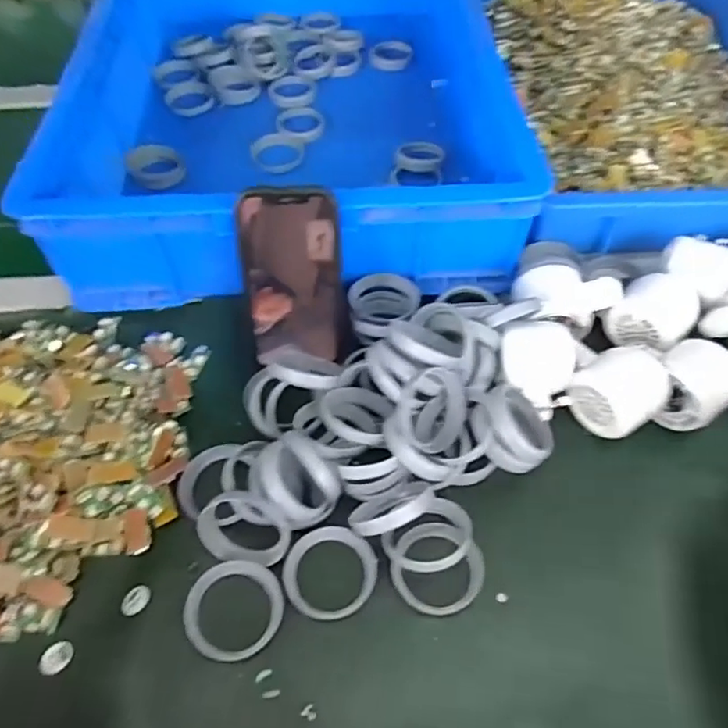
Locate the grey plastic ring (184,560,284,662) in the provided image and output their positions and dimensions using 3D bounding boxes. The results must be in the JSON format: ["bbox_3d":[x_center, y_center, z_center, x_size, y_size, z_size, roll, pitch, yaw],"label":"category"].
[{"bbox_3d":[-0.082,0.156,0.372,0.060,0.011,0.060,0,55,0],"label":"grey plastic ring"}]

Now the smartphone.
[{"bbox_3d":[-0.055,-0.067,0.454,0.075,0.139,0.014,0,31,-2],"label":"smartphone"}]

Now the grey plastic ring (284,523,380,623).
[{"bbox_3d":[-0.023,0.137,0.390,0.061,0.010,0.060,0,55,0],"label":"grey plastic ring"}]

